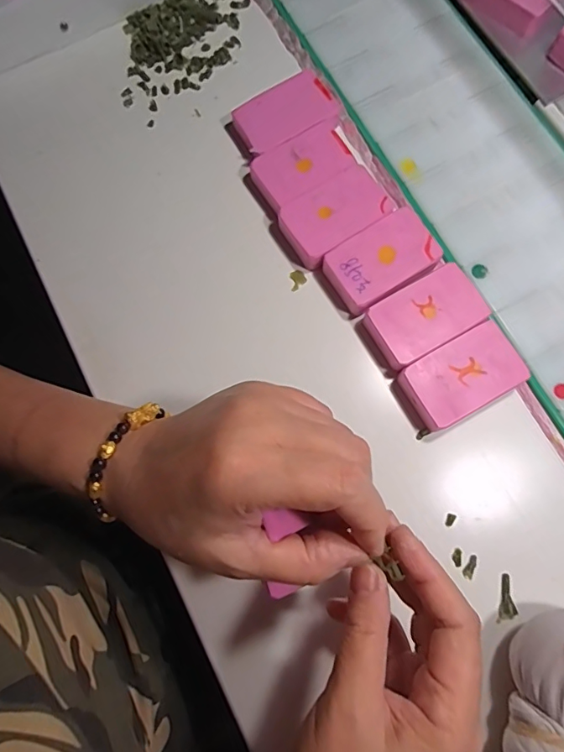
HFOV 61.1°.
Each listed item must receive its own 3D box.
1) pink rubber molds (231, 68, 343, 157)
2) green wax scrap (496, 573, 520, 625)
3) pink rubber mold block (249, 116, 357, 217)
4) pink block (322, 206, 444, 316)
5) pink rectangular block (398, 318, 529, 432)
[{"bbox_3d":[0.004,-0.194,0.359,0.076,0.018,0.047,-29,78,-5],"label":"pink rubber molds"},{"bbox_3d":[0.136,0.135,0.287,0.010,0.004,0.028,8,78,3],"label":"green wax scrap"},{"bbox_3d":[0.016,-0.151,0.350,0.074,0.019,0.044,-32,78,-6],"label":"pink rubber mold block"},{"bbox_3d":[0.068,-0.077,0.331,0.073,0.021,0.048,-34,79,-6],"label":"pink block"},{"bbox_3d":[0.115,0.002,0.311,0.072,0.022,0.045,-29,78,-5],"label":"pink rectangular block"}]

